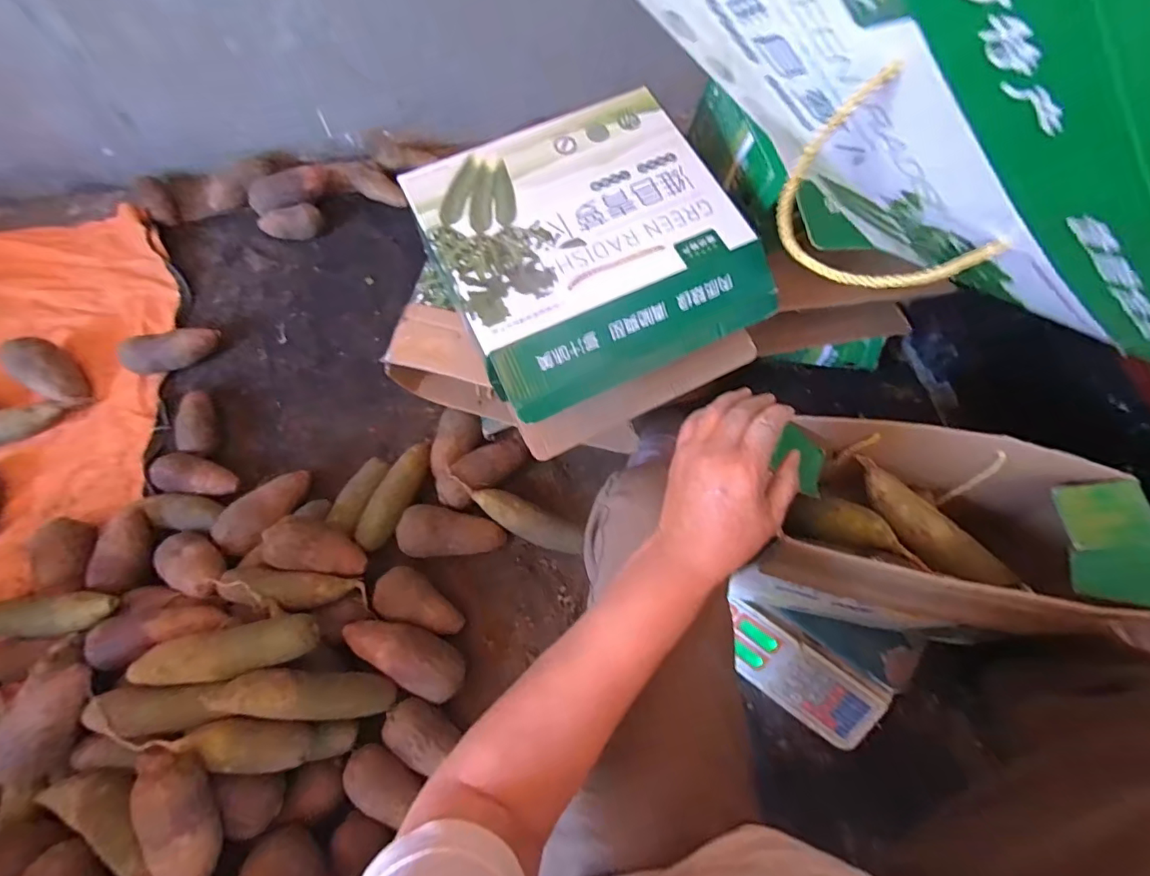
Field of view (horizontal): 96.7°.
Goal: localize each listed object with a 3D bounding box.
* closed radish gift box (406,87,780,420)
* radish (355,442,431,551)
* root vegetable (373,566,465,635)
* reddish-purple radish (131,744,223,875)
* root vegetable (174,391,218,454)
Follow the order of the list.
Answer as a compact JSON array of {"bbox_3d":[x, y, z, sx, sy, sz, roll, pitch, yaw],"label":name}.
[{"bbox_3d":[0.012,-0.239,0.628,0.347,0.098,0.342,-25,68,-13],"label":"closed radish gift box"},{"bbox_3d":[-0.292,0.087,0.831,0.057,0.047,0.197,17,65,7],"label":"radish"},{"bbox_3d":[-0.236,0.256,0.773,0.131,0.060,0.075,37,69,15],"label":"root vegetable"},{"bbox_3d":[-0.425,0.404,0.541,0.065,0.061,0.152,-24,81,-12],"label":"reddish-purple radish"},{"bbox_3d":[-0.680,-0.030,0.919,0.062,0.052,0.139,-24,67,-12],"label":"root vegetable"}]

